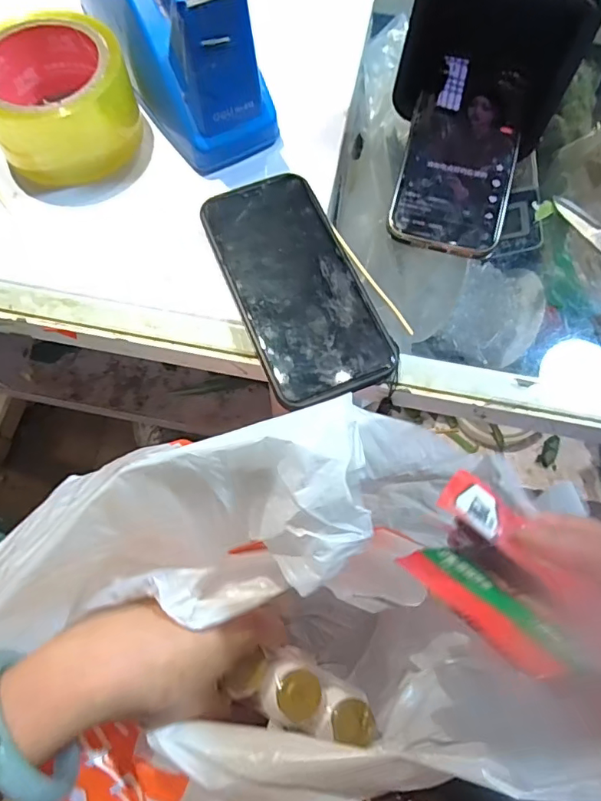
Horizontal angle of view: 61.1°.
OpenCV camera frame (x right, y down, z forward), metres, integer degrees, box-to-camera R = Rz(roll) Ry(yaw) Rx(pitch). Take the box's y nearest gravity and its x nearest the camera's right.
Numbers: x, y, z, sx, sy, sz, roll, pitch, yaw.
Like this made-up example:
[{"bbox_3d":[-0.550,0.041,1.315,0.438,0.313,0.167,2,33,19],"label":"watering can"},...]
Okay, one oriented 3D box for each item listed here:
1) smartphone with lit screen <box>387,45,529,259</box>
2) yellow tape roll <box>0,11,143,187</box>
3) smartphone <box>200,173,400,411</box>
[{"bbox_3d":[0.110,-0.175,0.347,0.073,0.006,0.156,14,79,7],"label":"smartphone with lit screen"},{"bbox_3d":[-0.167,-0.211,0.353,0.096,0.049,0.096,0,70,-1],"label":"yellow tape roll"},{"bbox_3d":[-0.004,-0.074,0.321,0.077,0.015,0.159,-21,71,-8],"label":"smartphone"}]

